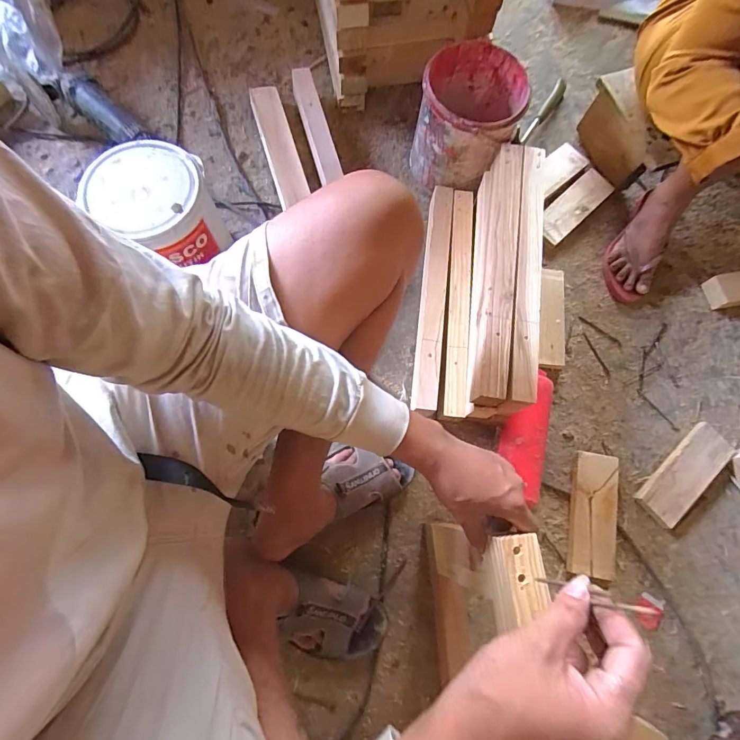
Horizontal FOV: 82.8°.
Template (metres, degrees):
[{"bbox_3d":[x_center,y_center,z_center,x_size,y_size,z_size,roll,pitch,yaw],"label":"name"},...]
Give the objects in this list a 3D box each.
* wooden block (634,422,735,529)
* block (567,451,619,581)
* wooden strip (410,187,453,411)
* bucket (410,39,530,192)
[{"bbox_3d":[0.538,0.177,0.716,0.196,0.030,0.067,-40,79,-12],"label":"wooden block"},{"bbox_3d":[0.367,0.236,0.690,0.075,0.032,0.190,13,74,2],"label":"block"},{"bbox_3d":[0.114,-0.144,0.755,0.043,0.032,0.431,7,74,0],"label":"wooden strip"},{"bbox_3d":[0.175,-0.455,0.782,0.169,0.185,0.164,1,73,-3],"label":"bucket"}]

